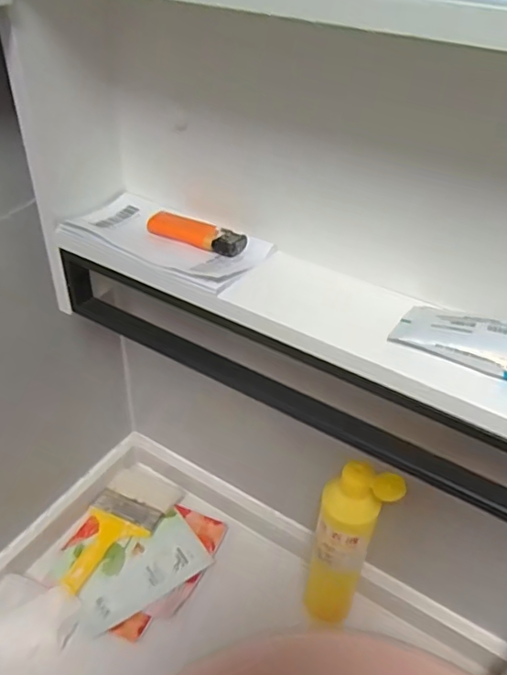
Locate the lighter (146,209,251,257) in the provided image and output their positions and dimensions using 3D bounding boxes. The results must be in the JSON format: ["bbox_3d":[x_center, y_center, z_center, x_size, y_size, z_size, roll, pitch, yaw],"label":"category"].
[{"bbox_3d":[-0.046,-0.085,0.457,0.082,0.019,0.025,21,42,21],"label":"lighter"}]

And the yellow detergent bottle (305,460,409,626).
[{"bbox_3d":[0.086,0.209,0.556,0.060,0.221,0.045,22,45,16],"label":"yellow detergent bottle"}]

